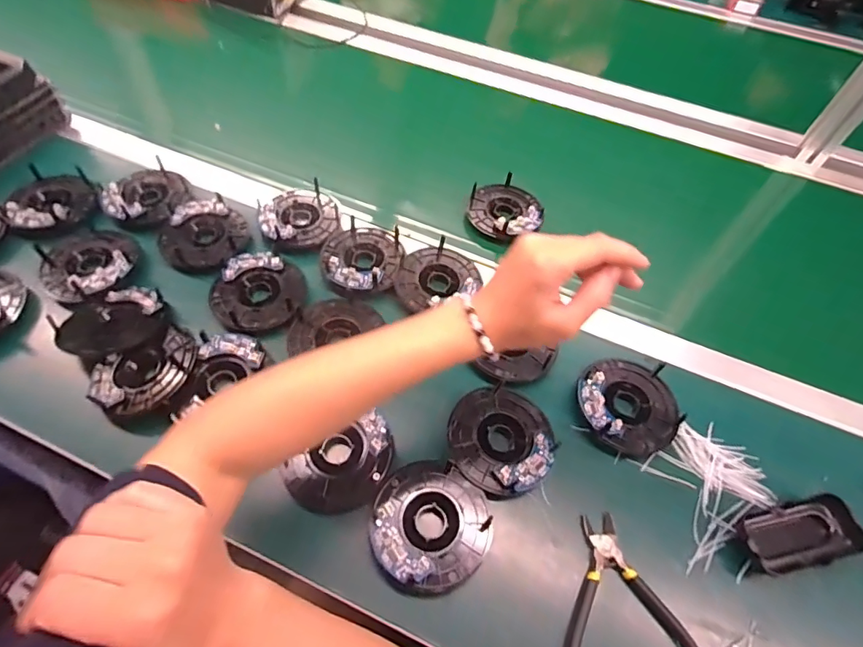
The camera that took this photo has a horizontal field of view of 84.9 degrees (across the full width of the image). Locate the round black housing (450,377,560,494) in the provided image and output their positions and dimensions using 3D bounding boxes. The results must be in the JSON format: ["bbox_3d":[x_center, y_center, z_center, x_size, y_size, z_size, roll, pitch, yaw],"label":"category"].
[{"bbox_3d":[0.067,0.112,0.458,0.099,0.032,0.101,2,56,-3],"label":"round black housing"}]

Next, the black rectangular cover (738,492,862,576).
[{"bbox_3d":[0.323,0.190,0.420,0.107,0.027,0.049,-10,57,-11],"label":"black rectangular cover"}]

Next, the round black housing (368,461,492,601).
[{"bbox_3d":[0.000,0.177,0.412,0.099,0.035,0.105,2,56,-3],"label":"round black housing"}]

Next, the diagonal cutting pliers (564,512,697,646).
[{"bbox_3d":[0.157,0.234,0.391,0.120,0.015,0.140,-3,56,-6],"label":"diagonal cutting pliers"}]

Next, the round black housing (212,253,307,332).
[{"bbox_3d":[-0.193,-0.037,0.528,0.097,0.023,0.096,2,56,-3],"label":"round black housing"}]

